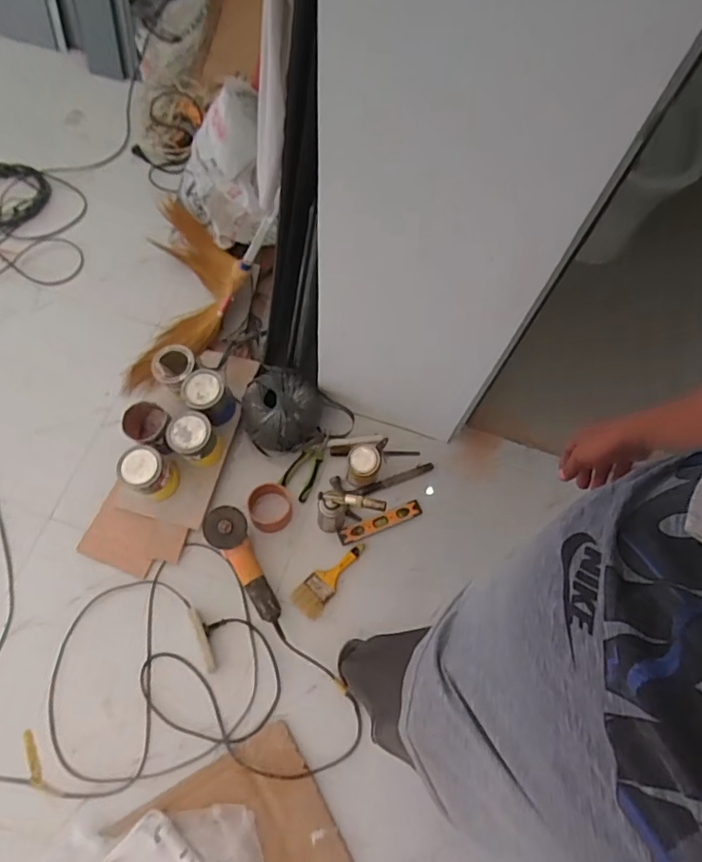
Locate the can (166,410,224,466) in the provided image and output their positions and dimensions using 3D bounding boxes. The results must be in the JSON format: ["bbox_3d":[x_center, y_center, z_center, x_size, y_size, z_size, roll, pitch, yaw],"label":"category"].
[{"bbox_3d":[-0.383,0.021,1.360,0.120,0.097,0.107,40,71,14],"label":"can"}]

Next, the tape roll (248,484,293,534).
[{"bbox_3d":[-0.200,0.184,1.375,0.111,0.055,0.122,0,66,-1],"label":"tape roll"}]

